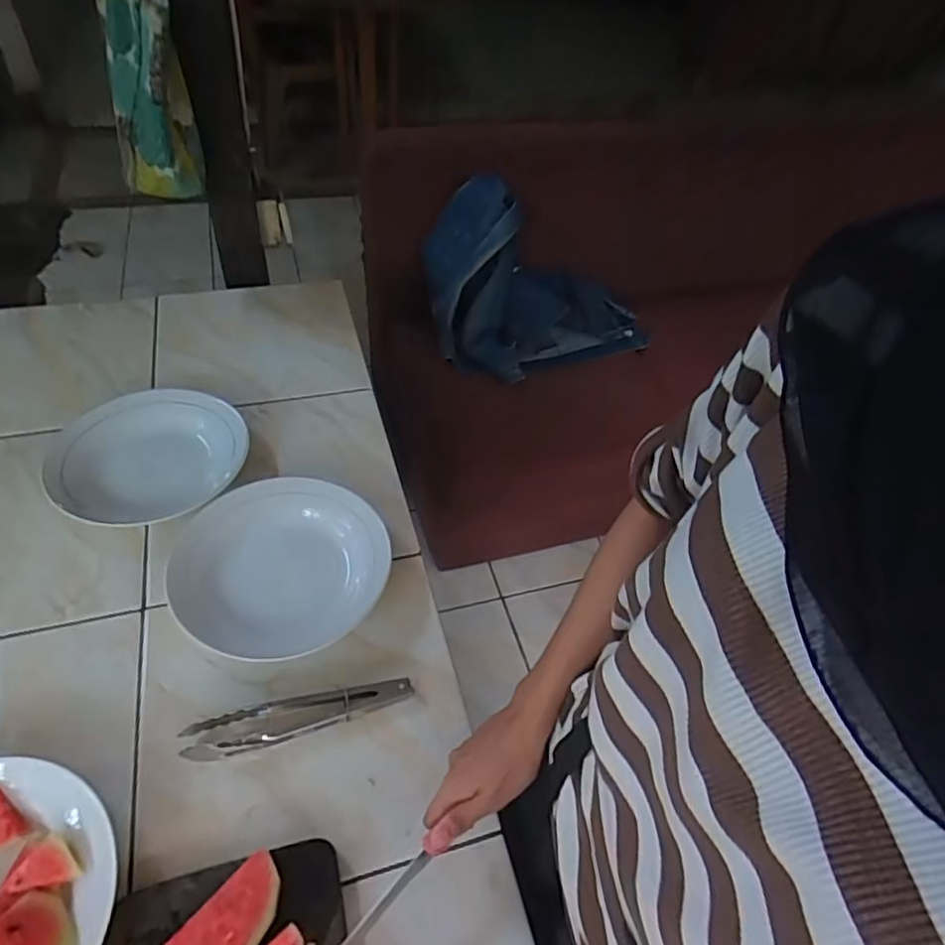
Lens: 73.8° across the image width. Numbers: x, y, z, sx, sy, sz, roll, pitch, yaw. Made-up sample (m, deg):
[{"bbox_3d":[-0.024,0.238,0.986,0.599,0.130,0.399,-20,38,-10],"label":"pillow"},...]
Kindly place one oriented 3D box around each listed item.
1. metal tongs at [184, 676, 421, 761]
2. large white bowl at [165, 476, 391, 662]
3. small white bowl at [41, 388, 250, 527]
[{"bbox_3d":[-0.160,0.225,0.590,0.205,0.021,0.042,-11,50,-13],"label":"metal tongs"},{"bbox_3d":[-0.206,0.098,0.688,0.222,0.054,0.189,-15,52,-16],"label":"large white bowl"},{"bbox_3d":[-0.389,-0.020,0.759,0.221,0.051,0.196,-20,53,-20],"label":"small white bowl"}]

